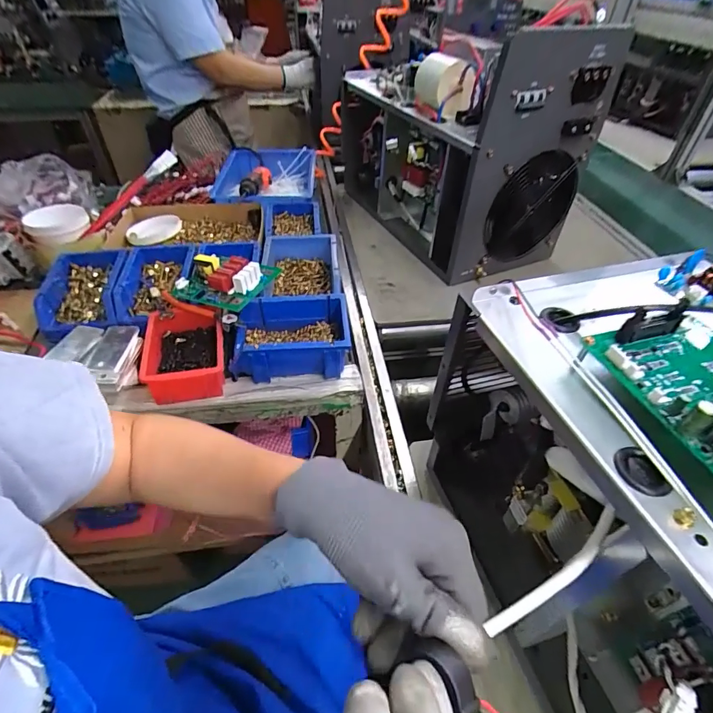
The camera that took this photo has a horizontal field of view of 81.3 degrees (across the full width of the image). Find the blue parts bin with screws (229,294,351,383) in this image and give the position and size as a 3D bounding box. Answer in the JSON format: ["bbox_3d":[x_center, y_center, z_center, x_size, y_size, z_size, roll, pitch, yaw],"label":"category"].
[{"bbox_3d":[-0.091,-0.020,0.582,0.158,0.083,0.100,-2,45,-4],"label":"blue parts bin with screws"}]

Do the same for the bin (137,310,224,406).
[{"bbox_3d":[-0.235,-0.007,0.569,0.103,0.052,0.145,-11,46,-12],"label":"bin"}]

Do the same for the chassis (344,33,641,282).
[{"bbox_3d":[0.191,-0.452,0.853,0.286,0.377,0.501,-15,47,-16],"label":"chassis"}]

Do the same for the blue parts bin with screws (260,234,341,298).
[{"bbox_3d":[-0.092,-0.129,0.676,0.127,0.065,0.191,-3,45,-4],"label":"blue parts bin with screws"}]

